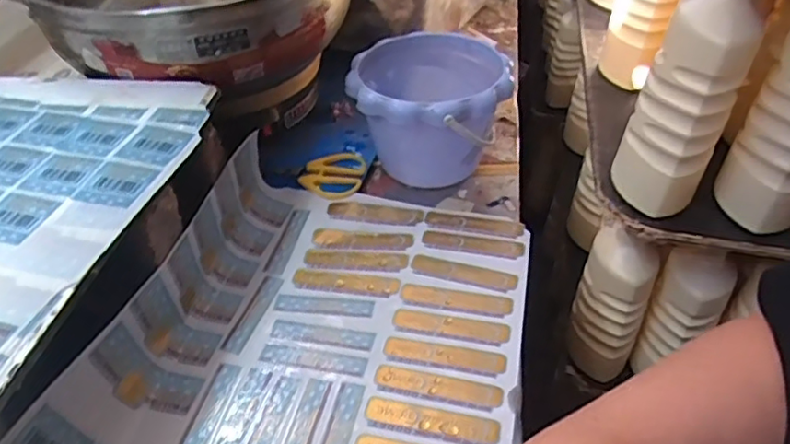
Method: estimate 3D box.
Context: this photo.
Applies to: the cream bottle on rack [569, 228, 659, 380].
[{"bbox_3d":[0.245,0.099,0.720,0.070,0.210,0.064,15,43,15],"label":"cream bottle on rack"}]

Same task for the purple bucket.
[{"bbox_3d":[0.033,-0.105,0.630,0.153,0.120,0.141,-2,41,2],"label":"purple bucket"}]

